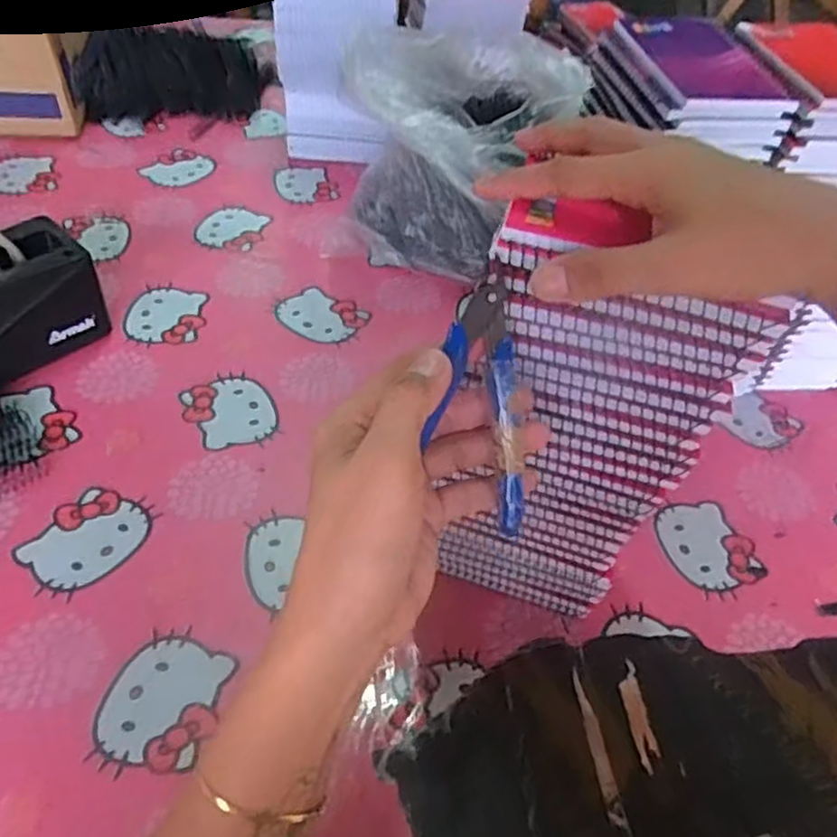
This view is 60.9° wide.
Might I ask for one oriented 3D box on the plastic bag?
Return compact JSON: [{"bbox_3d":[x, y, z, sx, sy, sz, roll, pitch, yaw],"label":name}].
[{"bbox_3d":[0.046,-0.289,0.756,0.183,0.190,0.263,24,49,14],"label":"plastic bag"}]

